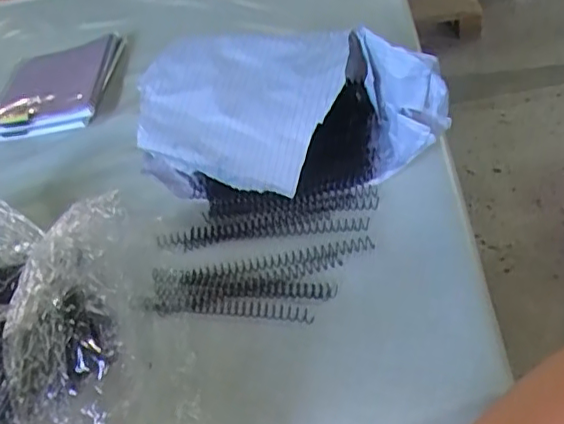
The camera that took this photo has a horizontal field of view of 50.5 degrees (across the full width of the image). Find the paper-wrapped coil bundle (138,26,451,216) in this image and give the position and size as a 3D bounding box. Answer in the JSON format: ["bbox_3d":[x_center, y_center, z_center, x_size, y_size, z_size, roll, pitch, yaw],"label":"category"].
[{"bbox_3d":[0.005,-0.094,0.582,0.278,0.113,0.151,-15,42,0],"label":"paper-wrapped coil bundle"}]

